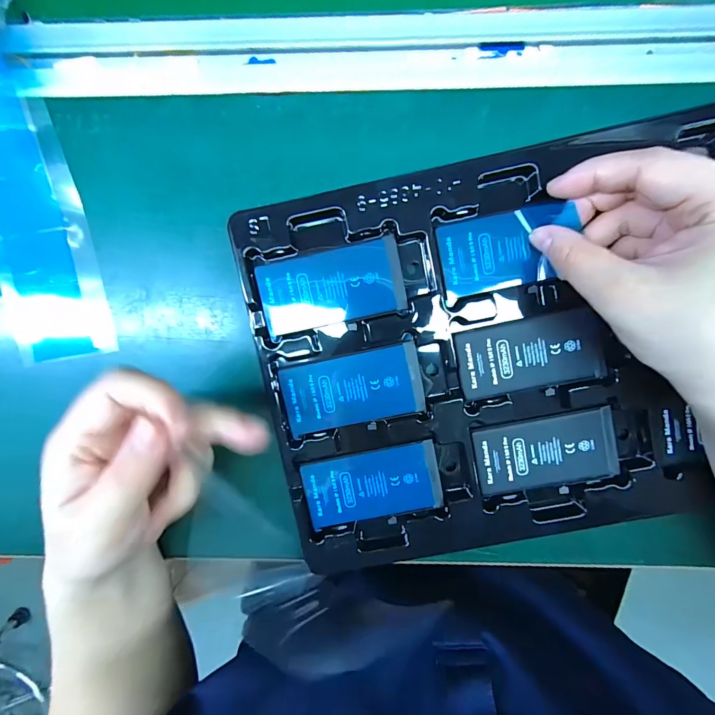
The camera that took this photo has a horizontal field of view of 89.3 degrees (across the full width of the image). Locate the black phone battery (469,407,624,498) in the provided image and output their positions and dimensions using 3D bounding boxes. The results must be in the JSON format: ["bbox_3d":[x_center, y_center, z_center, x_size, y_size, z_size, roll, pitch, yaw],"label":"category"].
[{"bbox_3d":[0.116,0.059,0.222,0.083,0.004,0.043,-11,94,2],"label":"black phone battery"}]

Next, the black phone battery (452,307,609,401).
[{"bbox_3d":[0.104,-0.002,0.216,0.086,0.004,0.042,-10,94,2],"label":"black phone battery"}]

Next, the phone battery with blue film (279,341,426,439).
[{"bbox_3d":[-0.003,0.020,0.222,0.084,0.004,0.044,-12,94,2],"label":"phone battery with blue film"}]

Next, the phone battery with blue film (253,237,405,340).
[{"bbox_3d":[-0.015,-0.042,0.216,0.084,0.005,0.043,-11,94,2],"label":"phone battery with blue film"}]

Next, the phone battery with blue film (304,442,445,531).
[{"bbox_3d":[0.010,0.081,0.228,0.084,0.004,0.043,-12,94,2],"label":"phone battery with blue film"}]

